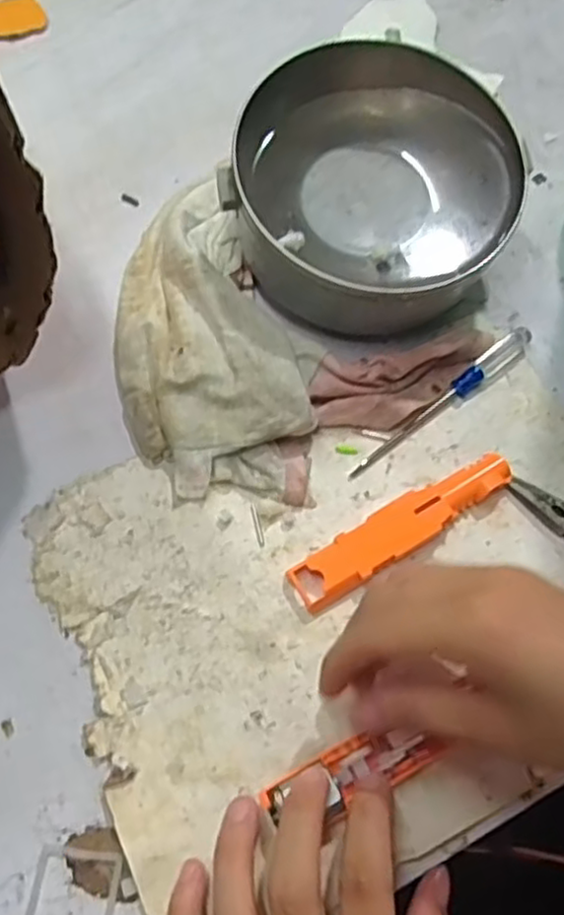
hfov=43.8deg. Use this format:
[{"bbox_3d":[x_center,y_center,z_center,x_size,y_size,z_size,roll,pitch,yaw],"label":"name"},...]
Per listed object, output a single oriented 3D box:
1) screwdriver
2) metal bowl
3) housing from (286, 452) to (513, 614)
[{"bbox_3d":[0.085,-0.028,0.362,0.126,0.008,0.013,-39,71,-16],"label":"screwdriver"},{"bbox_3d":[0.047,-0.131,0.366,0.135,0.079,0.138,0,66,0],"label":"metal bowl"},{"bbox_3d":[0.058,0.032,0.331,0.118,0.012,0.023,-31,69,-13],"label":"housing"}]

